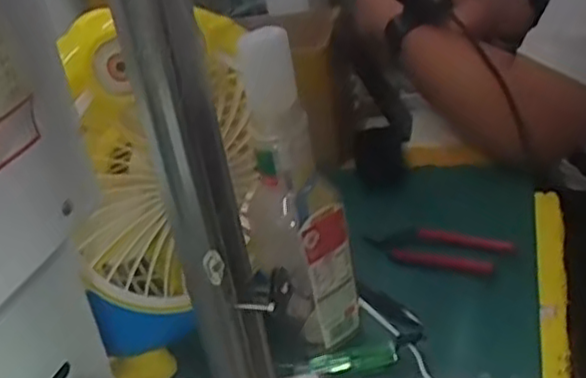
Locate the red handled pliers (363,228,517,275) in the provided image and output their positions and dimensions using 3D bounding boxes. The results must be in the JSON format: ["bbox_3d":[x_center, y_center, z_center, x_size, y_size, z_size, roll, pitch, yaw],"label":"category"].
[{"bbox_3d":[0.132,0.054,0.639,0.136,0.016,0.048,5,28,46],"label":"red handled pliers"}]

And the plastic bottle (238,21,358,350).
[{"bbox_3d":[0.001,0.007,0.517,0.071,0.238,0.065,-11,27,-2],"label":"plastic bottle"}]

